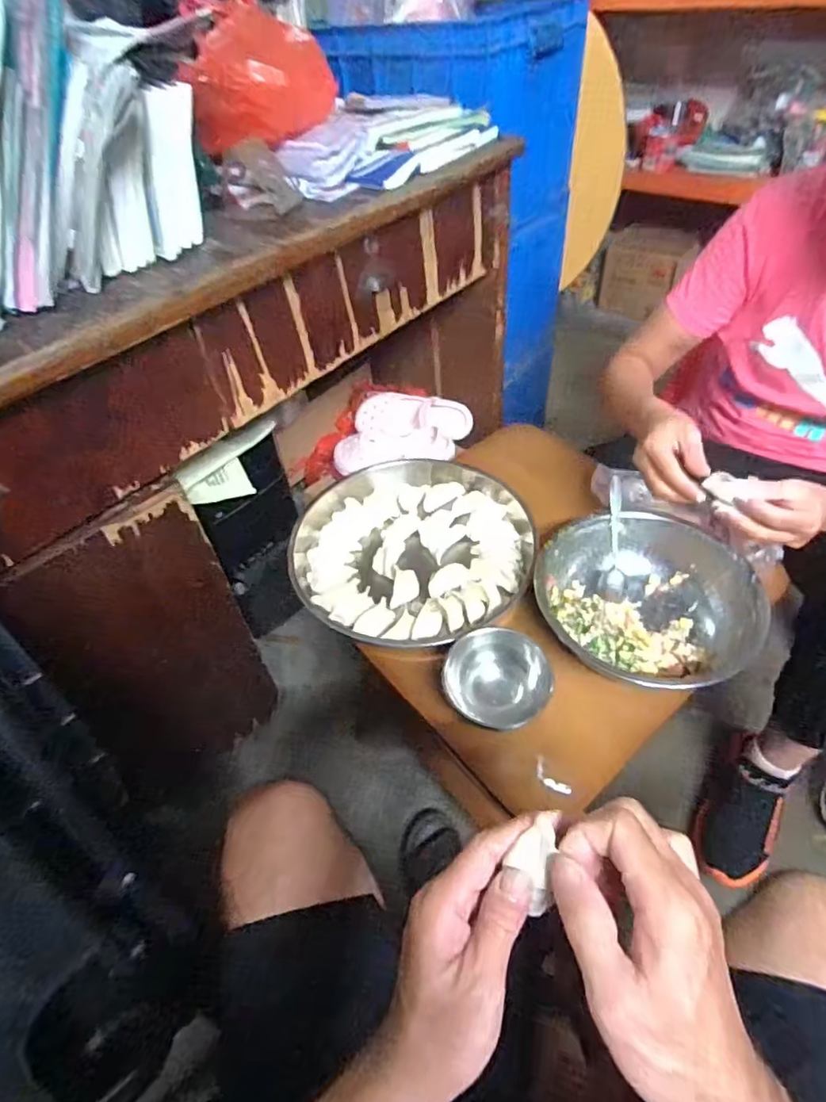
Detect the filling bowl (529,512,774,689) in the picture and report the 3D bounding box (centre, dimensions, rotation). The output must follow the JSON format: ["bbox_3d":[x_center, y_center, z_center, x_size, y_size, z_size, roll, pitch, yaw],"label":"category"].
[{"bbox_3d":[0.263,0.057,0.645,0.231,0.077,0.211,28,56,27],"label":"filling bowl"}]

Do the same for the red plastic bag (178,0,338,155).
[{"bbox_3d":[-0.189,-0.596,0.706,0.111,0.106,0.184,10,50,15],"label":"red plastic bag"}]

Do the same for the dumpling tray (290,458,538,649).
[{"bbox_3d":[0.001,-0.012,0.755,0.306,0.036,0.309,-25,50,-16],"label":"dumpling tray"}]

